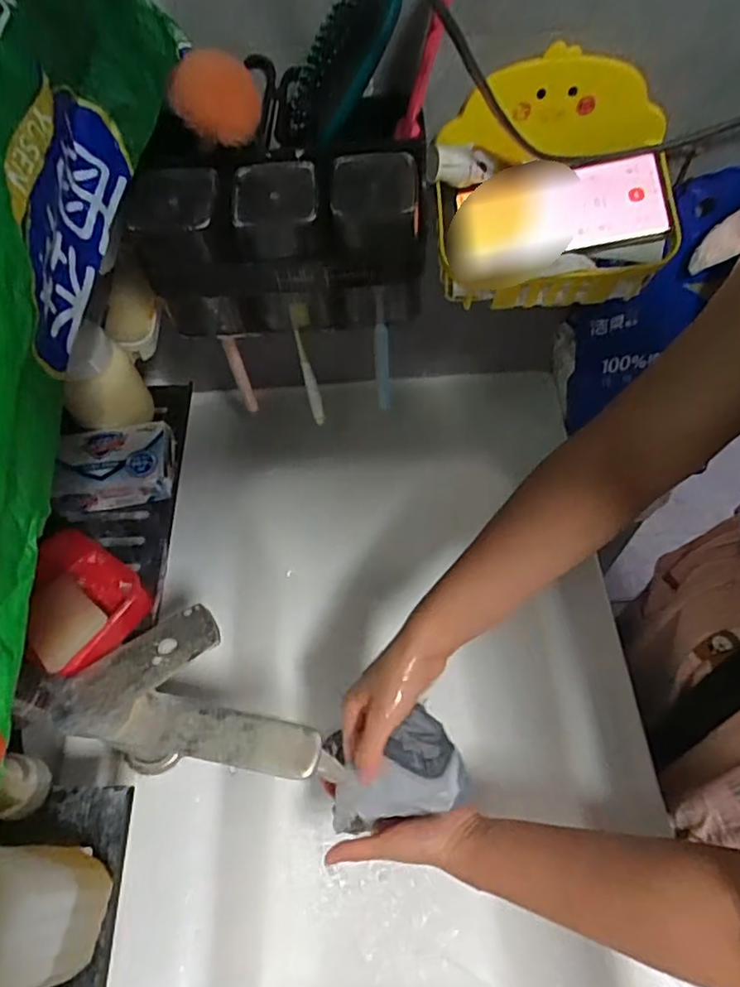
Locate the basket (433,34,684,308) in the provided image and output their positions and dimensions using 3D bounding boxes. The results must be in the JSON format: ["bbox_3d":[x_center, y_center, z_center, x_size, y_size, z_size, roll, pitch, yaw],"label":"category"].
[{"bbox_3d":[0.150,-0.249,0.497,0.184,0.136,0.123,-2,58,1],"label":"basket"}]

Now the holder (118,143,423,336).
[{"bbox_3d":[-0.064,-0.189,0.475,0.210,0.116,0.075,-4,58,-1],"label":"holder"}]

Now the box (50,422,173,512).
[{"bbox_3d":[-0.210,-0.024,0.500,0.098,0.040,0.061,-8,58,-3],"label":"box"}]

